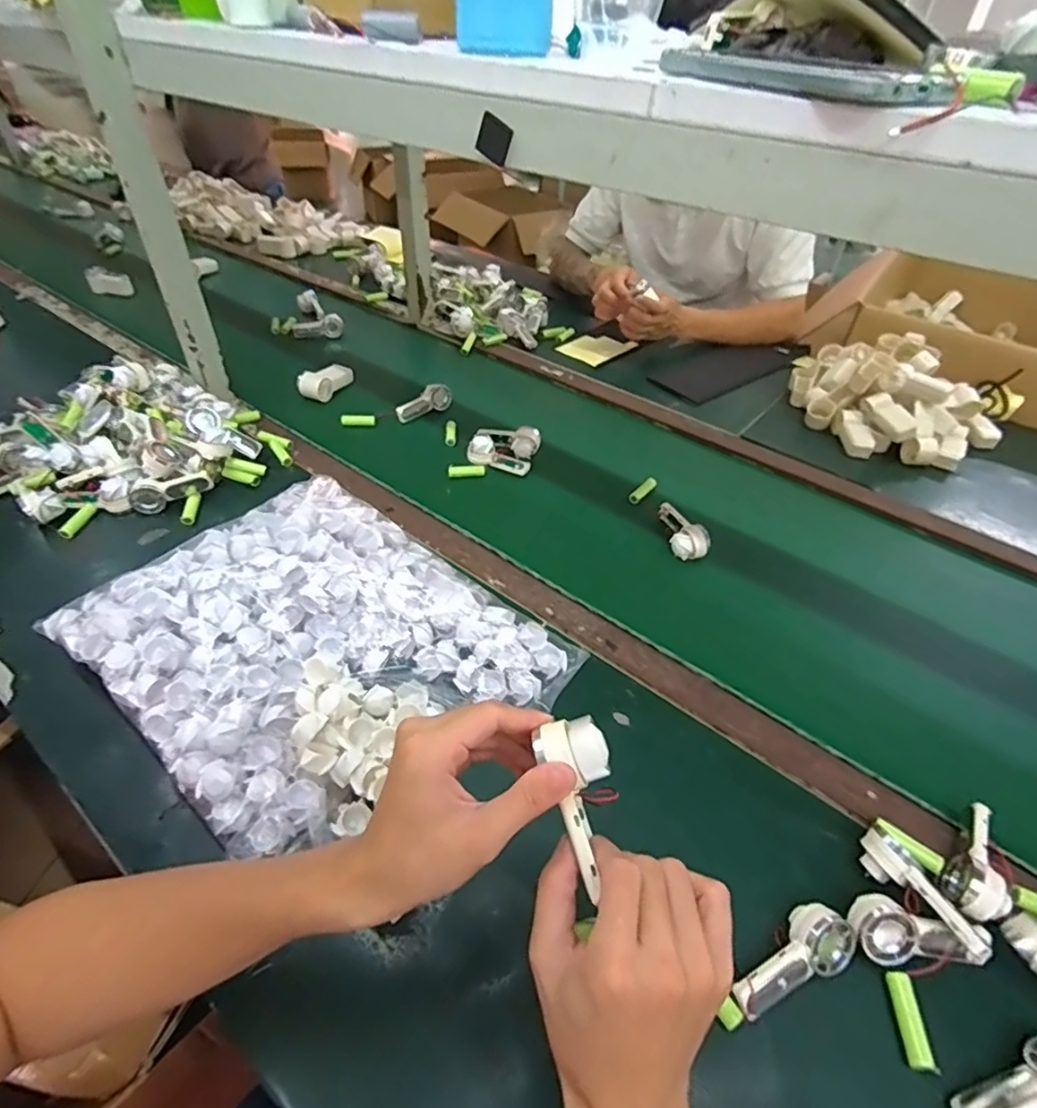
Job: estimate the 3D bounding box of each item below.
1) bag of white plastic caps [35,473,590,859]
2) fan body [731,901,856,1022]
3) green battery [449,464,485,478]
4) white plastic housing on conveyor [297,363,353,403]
[{"bbox_3d":[-0.185,0.077,0.548,0.399,0.067,0.310,29,50,25],"label":"bag of white plastic caps"},{"bbox_3d":[0.185,0.278,0.398,0.092,0.022,0.038,-29,93,-14],"label":"fan body"},{"bbox_3d":[-0.072,-0.115,0.813,0.051,0.013,0.012,-2,44,-9],"label":"green battery"},{"bbox_3d":[-0.312,-0.286,0.969,0.048,0.034,0.104,22,48,20],"label":"white plastic housing on conveyor"}]

